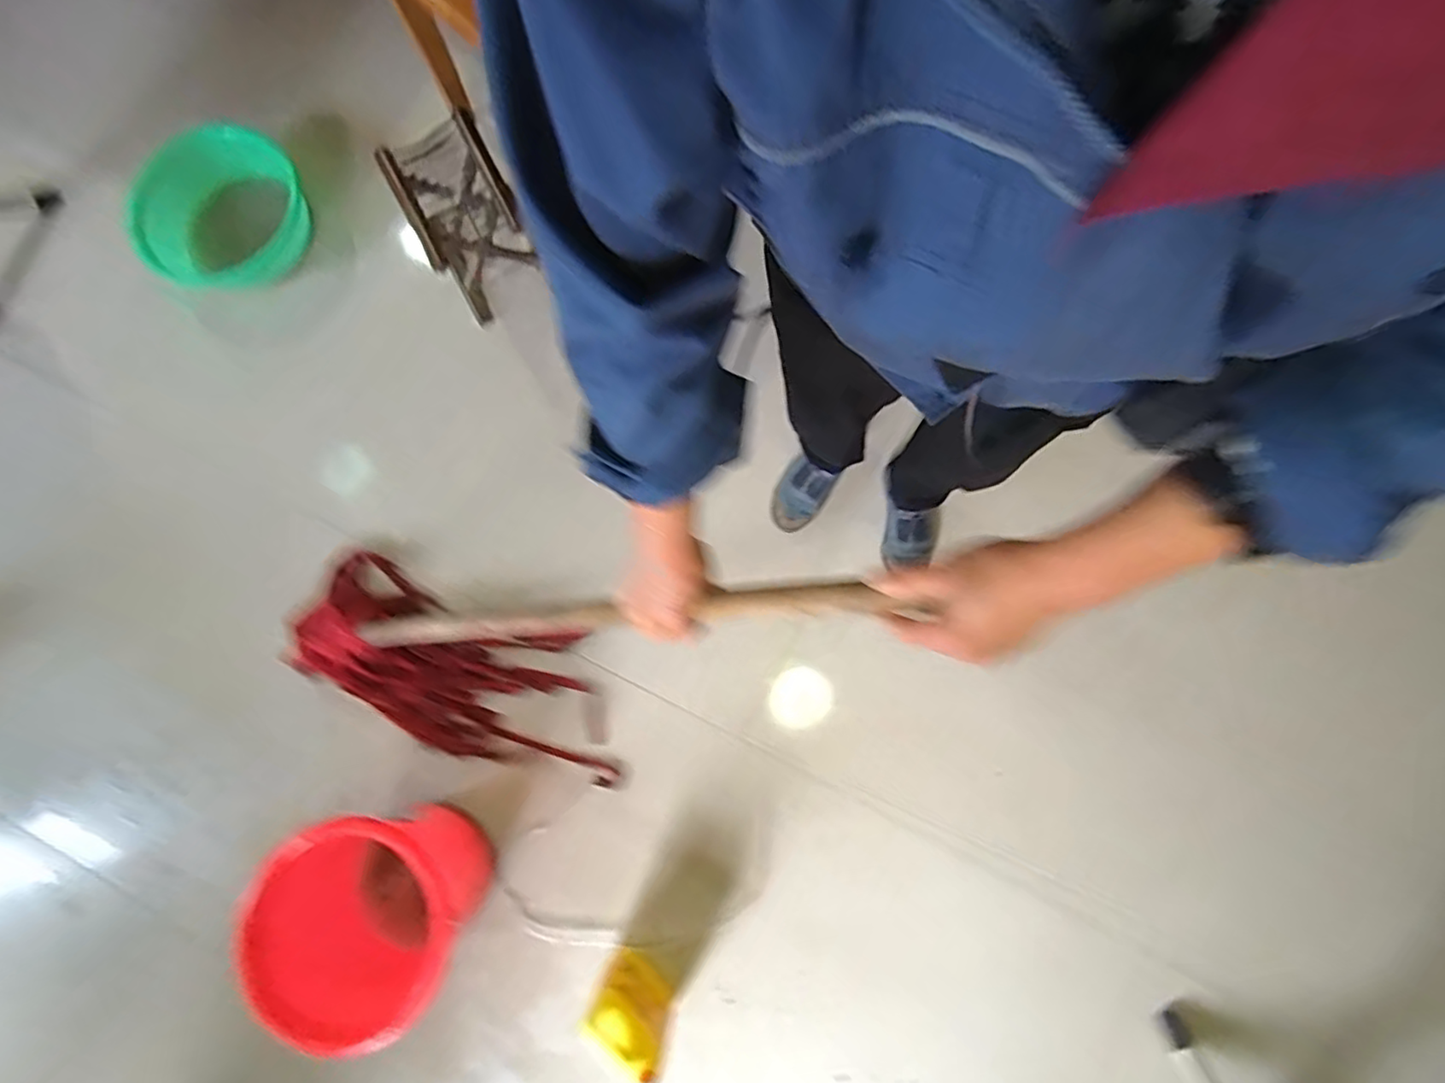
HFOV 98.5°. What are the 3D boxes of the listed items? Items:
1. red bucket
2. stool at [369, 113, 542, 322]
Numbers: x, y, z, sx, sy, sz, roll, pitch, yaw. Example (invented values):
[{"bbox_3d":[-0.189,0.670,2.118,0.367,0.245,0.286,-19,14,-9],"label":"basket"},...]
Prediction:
[{"bbox_3d":[-0.539,0.580,0.982,0.292,0.211,0.258,35,84,7],"label":"red bucket"},{"bbox_3d":[-0.499,-0.636,1.218,0.196,0.242,0.276,-29,81,-2],"label":"stool"}]

